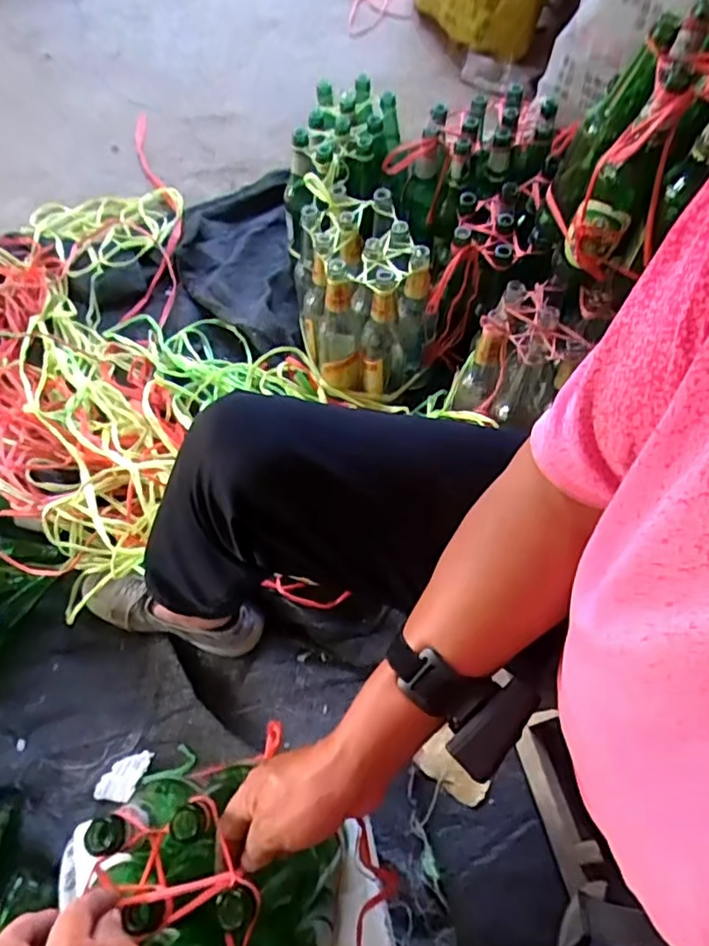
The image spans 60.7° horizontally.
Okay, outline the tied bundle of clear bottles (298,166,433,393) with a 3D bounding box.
[{"bbox_3d":[0.009,-0.267,0.938,0.181,0.228,0.241,-12,62,-3],"label":"tied bundle of clear bottles"}]

